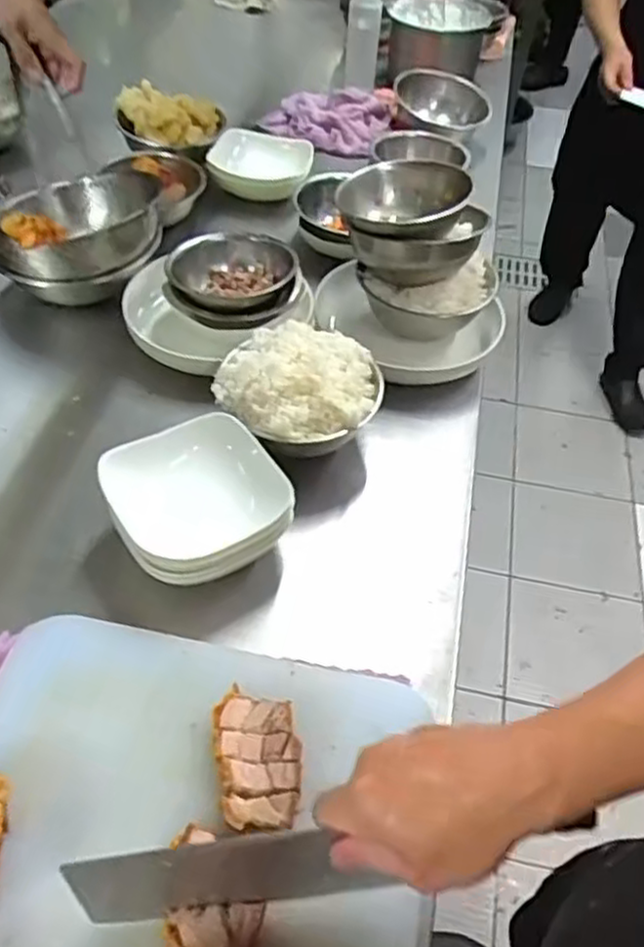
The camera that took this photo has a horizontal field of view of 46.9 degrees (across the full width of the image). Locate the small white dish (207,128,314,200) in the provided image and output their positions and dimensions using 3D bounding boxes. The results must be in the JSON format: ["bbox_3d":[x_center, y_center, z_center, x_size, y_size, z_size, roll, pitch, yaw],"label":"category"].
[{"bbox_3d":[-0.081,-0.473,1.128,0.148,0.057,0.128,22,51,15],"label":"small white dish"}]

